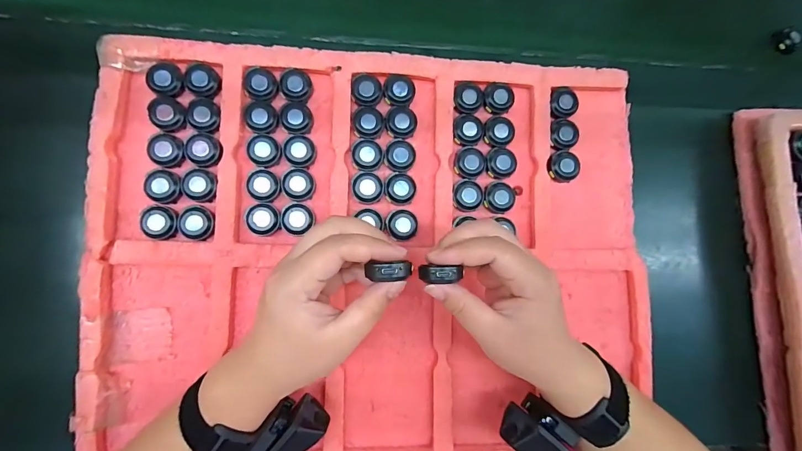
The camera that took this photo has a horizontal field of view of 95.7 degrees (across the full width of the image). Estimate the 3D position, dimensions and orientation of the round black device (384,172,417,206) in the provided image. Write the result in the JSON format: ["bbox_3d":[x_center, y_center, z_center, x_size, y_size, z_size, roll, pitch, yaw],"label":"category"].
[{"bbox_3d":[-0.001,-0.034,0.340,0.029,0.009,0.029,0,87,-6],"label":"round black device"}]

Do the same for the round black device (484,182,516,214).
[{"bbox_3d":[0.096,-0.030,0.348,0.029,0.009,0.033,22,85,-4],"label":"round black device"}]

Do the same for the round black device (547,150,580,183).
[{"bbox_3d":[0.162,-0.060,0.357,0.036,0.007,0.031,-33,91,-7],"label":"round black device"}]

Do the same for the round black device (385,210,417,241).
[{"bbox_3d":[0.001,0.000,0.336,0.029,0.012,0.028,0,87,-6],"label":"round black device"}]

